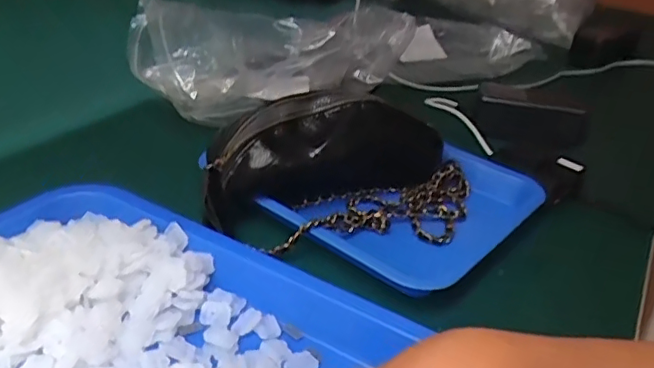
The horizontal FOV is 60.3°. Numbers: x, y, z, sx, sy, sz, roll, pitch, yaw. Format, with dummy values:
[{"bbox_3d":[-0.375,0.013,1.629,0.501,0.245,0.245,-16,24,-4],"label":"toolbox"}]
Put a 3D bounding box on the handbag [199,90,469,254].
[{"bbox_3d":[0.022,-0.013,0.505,0.252,0.098,0.112,-2,32,-13],"label":"handbag"}]

